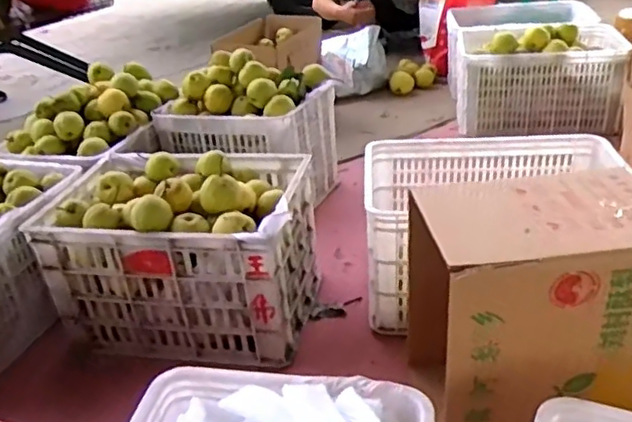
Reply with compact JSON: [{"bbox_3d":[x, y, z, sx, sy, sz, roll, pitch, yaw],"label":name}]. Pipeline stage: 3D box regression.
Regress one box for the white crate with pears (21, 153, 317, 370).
[{"bbox_3d":[-0.266,0.076,1.345,0.496,0.342,0.344,1,30,8],"label":"white crate with pears"}]

